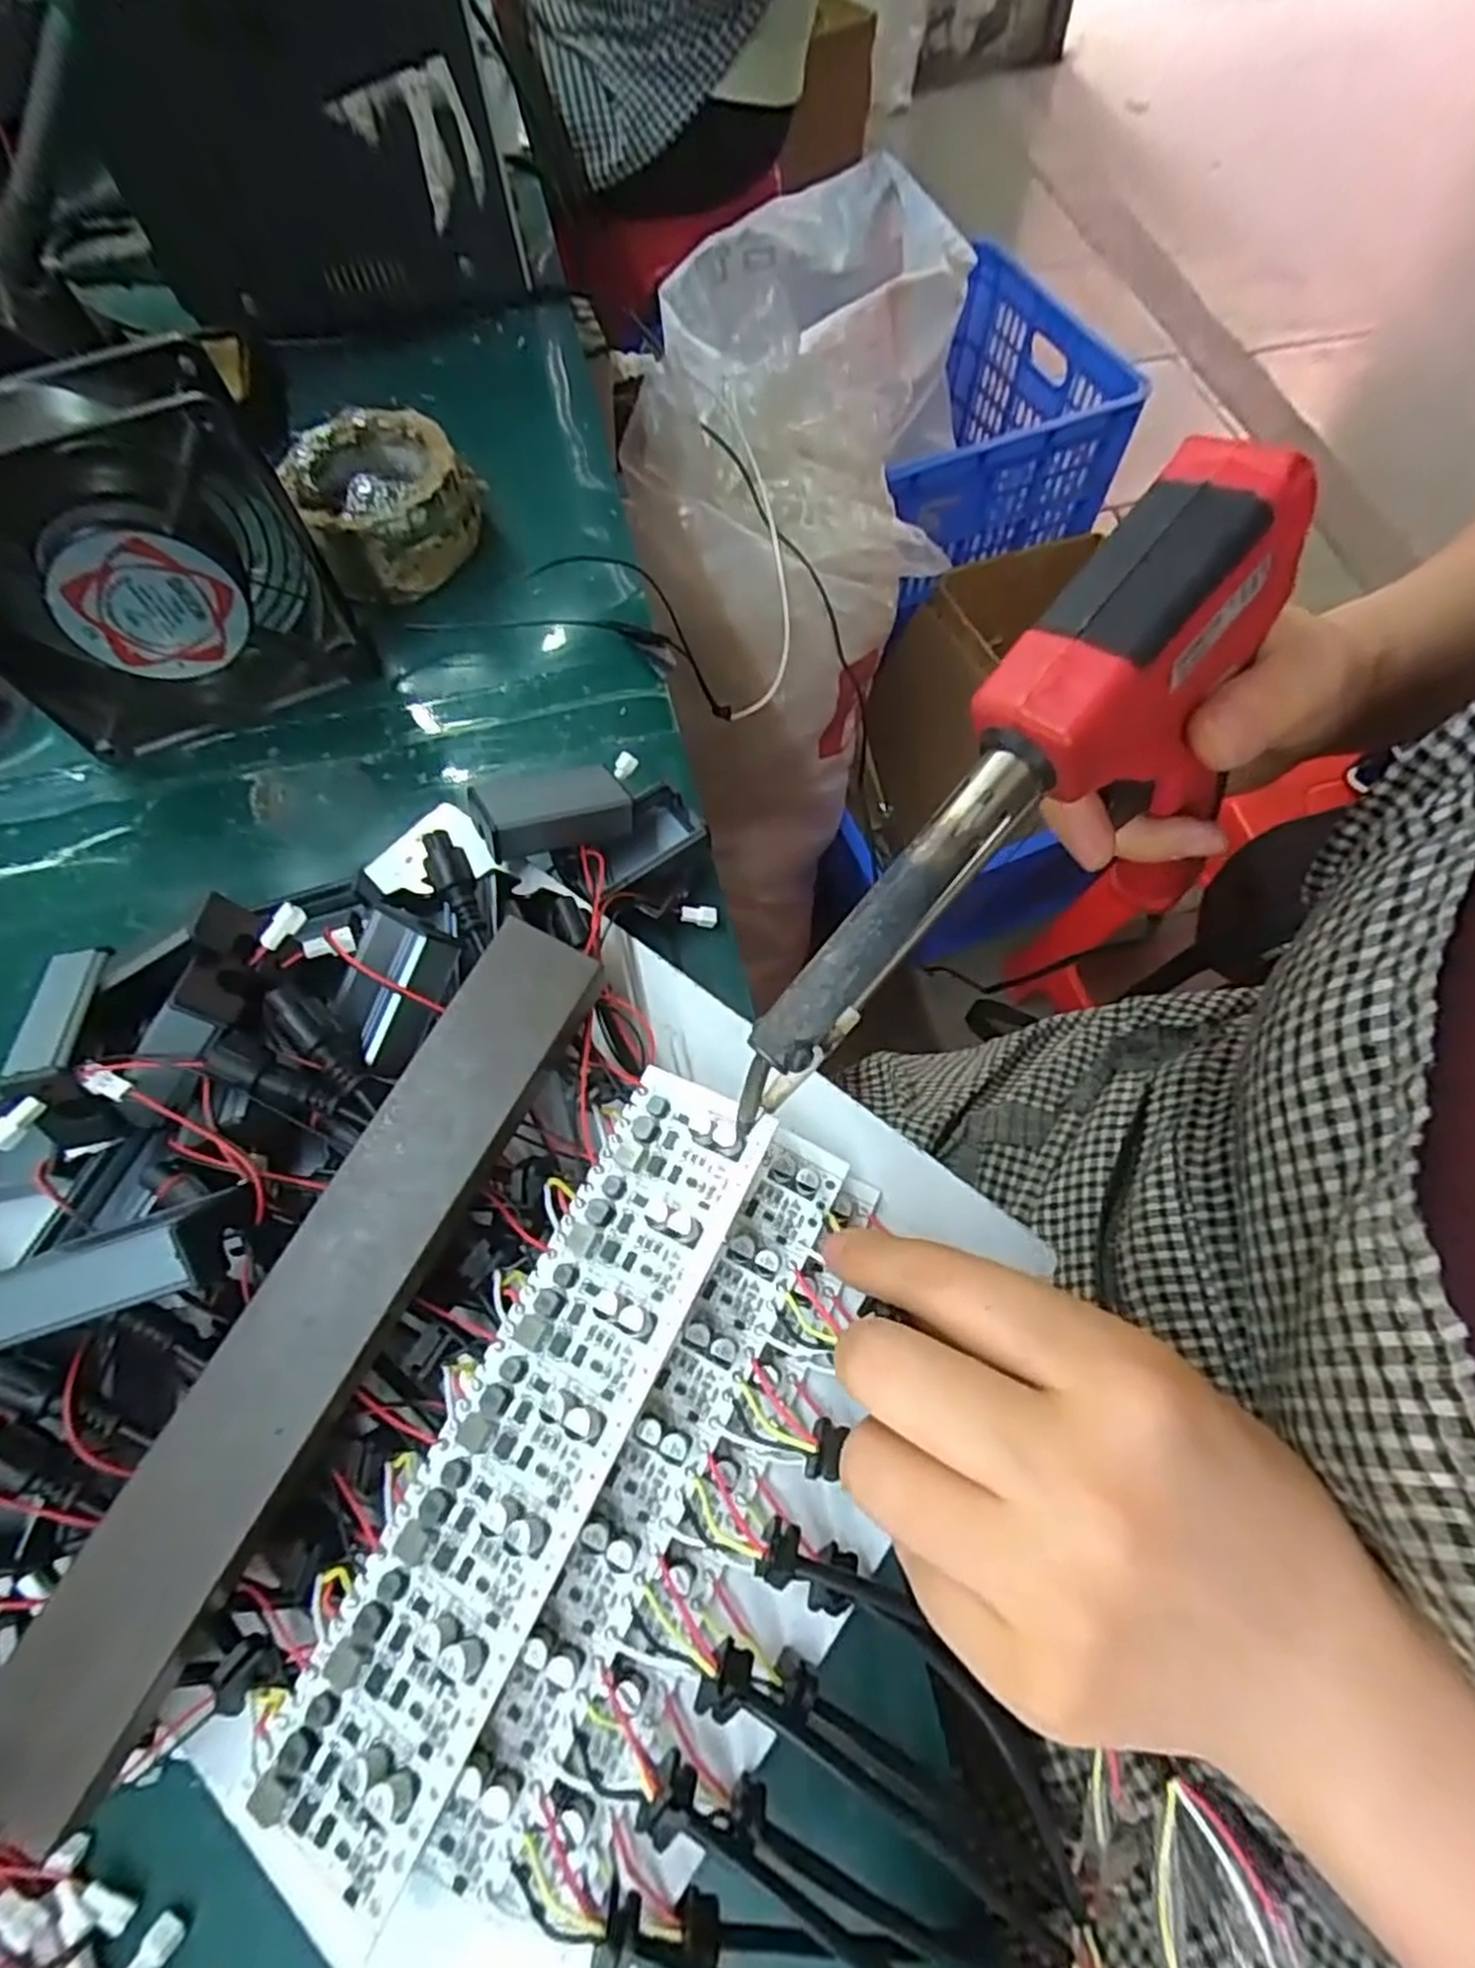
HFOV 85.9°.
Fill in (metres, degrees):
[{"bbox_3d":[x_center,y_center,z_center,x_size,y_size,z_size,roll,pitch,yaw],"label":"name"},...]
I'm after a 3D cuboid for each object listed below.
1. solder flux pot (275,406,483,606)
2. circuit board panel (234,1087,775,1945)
[{"bbox_3d":[-0.166,-0.228,0.374,0.076,0.040,0.080,0,66,1],"label":"solder flux pot"},{"bbox_3d":[-0.045,0.101,0.182,0.038,0.011,0.170,24,69,11],"label":"circuit board panel"}]

